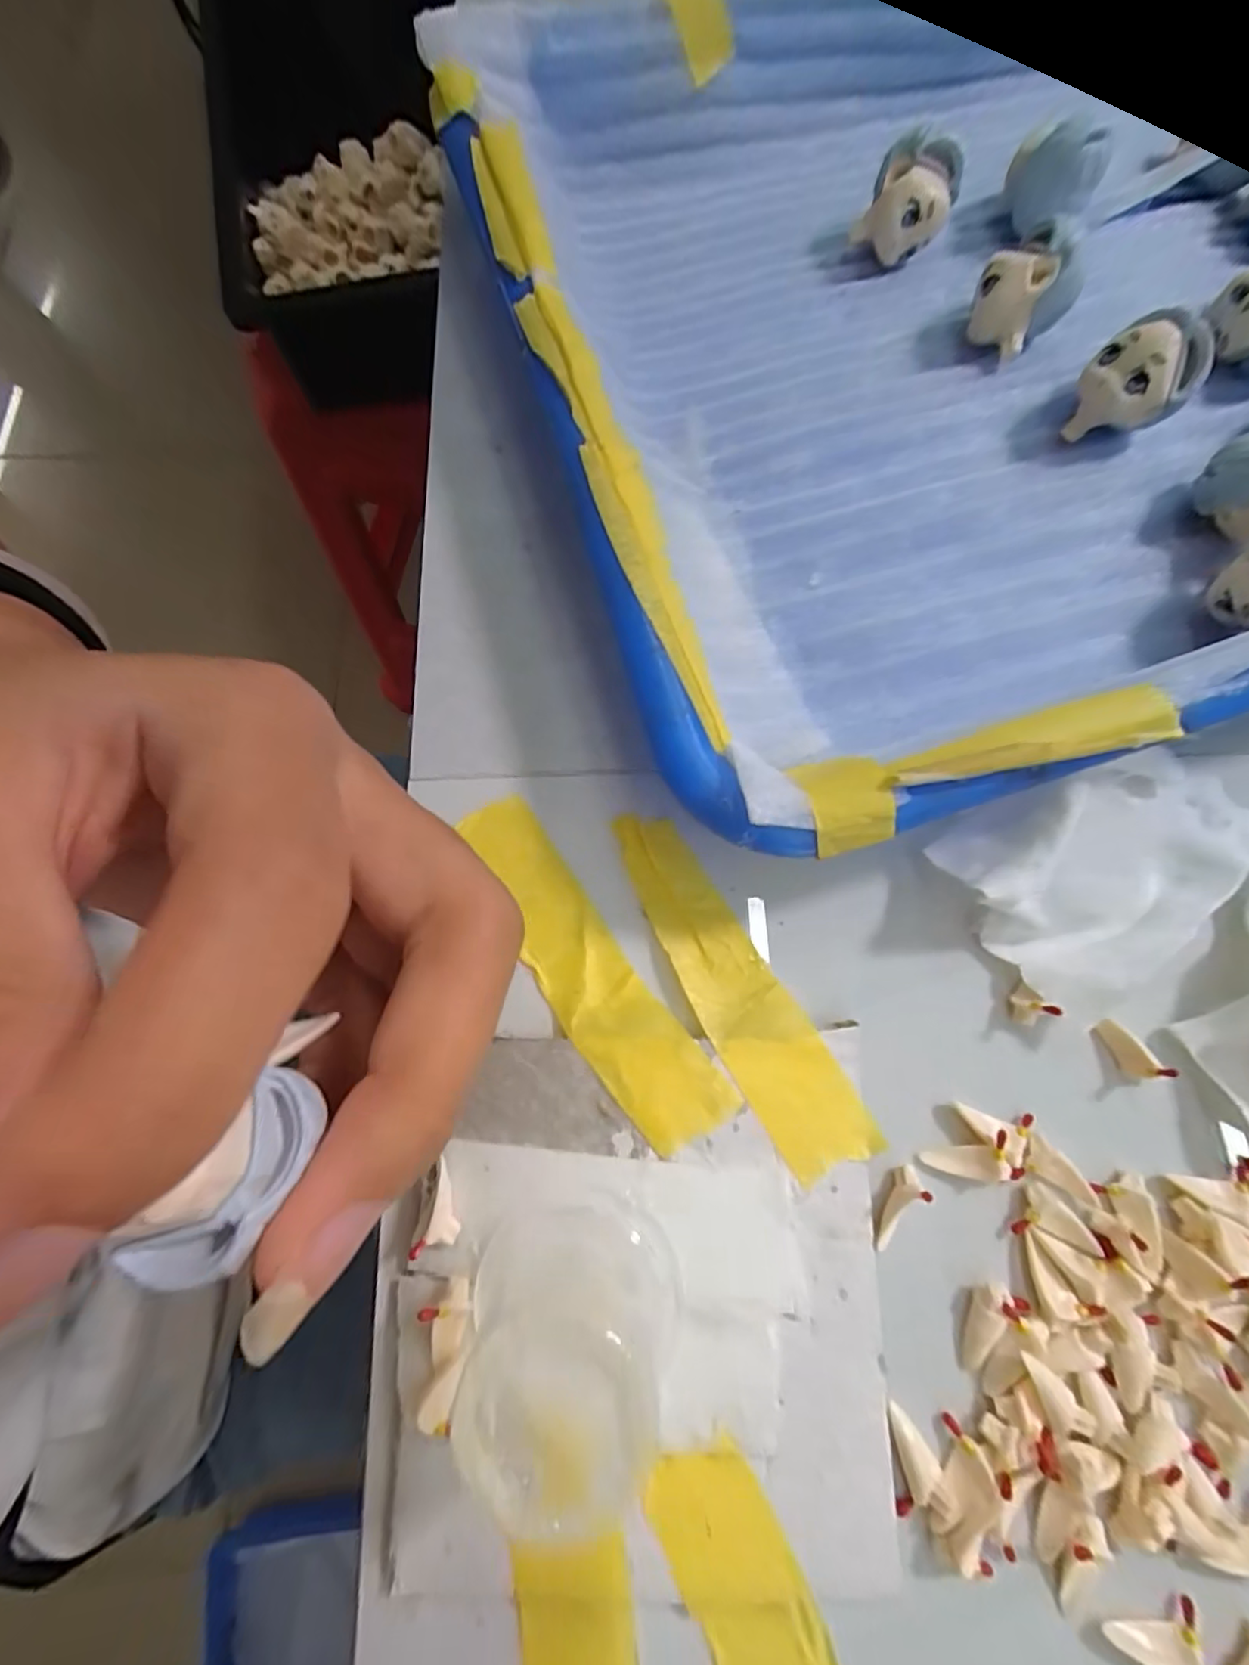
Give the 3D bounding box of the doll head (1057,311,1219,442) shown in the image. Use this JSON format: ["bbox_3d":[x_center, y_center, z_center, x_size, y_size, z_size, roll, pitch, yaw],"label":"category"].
[{"bbox_3d":[0.129,-0.113,0.153,0.022,0.023,0.019,-30,78,-7],"label":"doll head"}]

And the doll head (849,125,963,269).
[{"bbox_3d":[0.082,-0.178,0.172,0.024,0.025,0.017,-35,78,-8],"label":"doll head"}]

